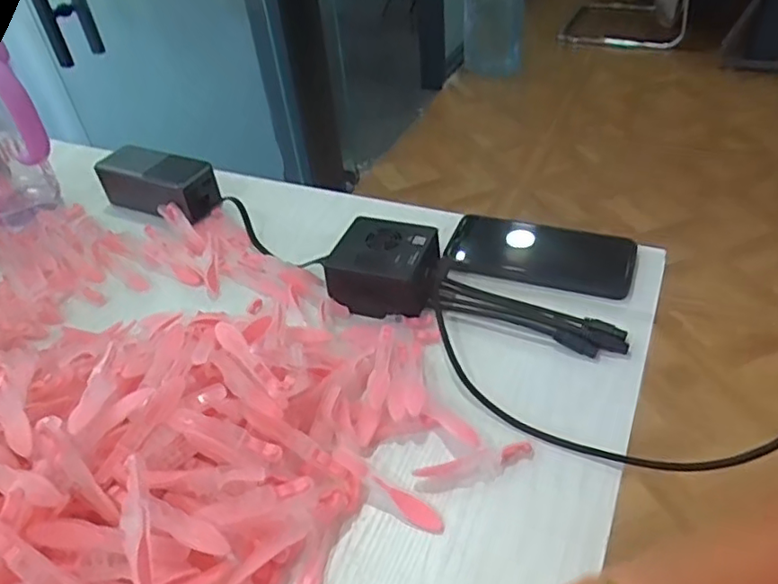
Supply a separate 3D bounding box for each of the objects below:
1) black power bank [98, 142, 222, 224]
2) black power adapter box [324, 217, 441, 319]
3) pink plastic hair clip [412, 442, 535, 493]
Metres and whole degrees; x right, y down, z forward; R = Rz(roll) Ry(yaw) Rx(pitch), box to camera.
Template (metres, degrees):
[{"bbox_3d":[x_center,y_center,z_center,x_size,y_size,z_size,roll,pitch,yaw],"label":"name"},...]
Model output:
[{"bbox_3d":[-0.249,-0.121,0.650,0.137,0.048,0.061,12,44,20],"label":"black power bank"},{"bbox_3d":[-0.001,-0.023,0.508,0.082,0.044,0.073,12,44,20],"label":"black power adapter box"},{"bbox_3d":[0.055,0.110,0.380,0.077,0.013,0.015,-14,41,-10],"label":"pink plastic hair clip"}]

